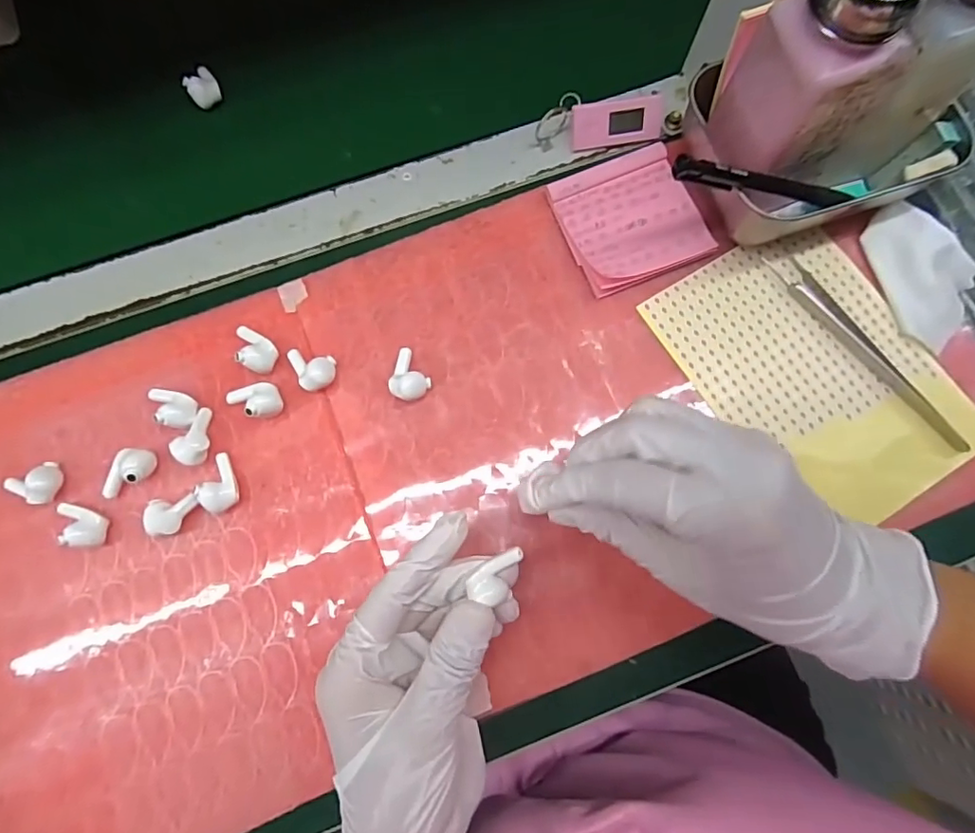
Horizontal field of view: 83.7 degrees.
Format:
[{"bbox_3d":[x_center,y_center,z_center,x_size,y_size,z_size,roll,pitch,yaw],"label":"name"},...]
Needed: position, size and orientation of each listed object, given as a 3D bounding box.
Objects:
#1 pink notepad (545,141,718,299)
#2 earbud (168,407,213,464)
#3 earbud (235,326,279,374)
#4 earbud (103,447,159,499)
[{"bbox_3d":[0.084,-0.116,0.319,0.076,0.013,0.076,-23,78,-4],"label":"pink notepad"},{"bbox_3d":[-0.153,0.011,0.289,0.017,0.014,0.030,26,79,7],"label":"earbud"},{"bbox_3d":[-0.130,-0.037,0.300,0.028,0.016,0.019,32,80,8],"label":"earbud"},{"bbox_3d":[-0.188,0.030,0.284,0.019,0.016,0.029,19,78,5],"label":"earbud"}]

